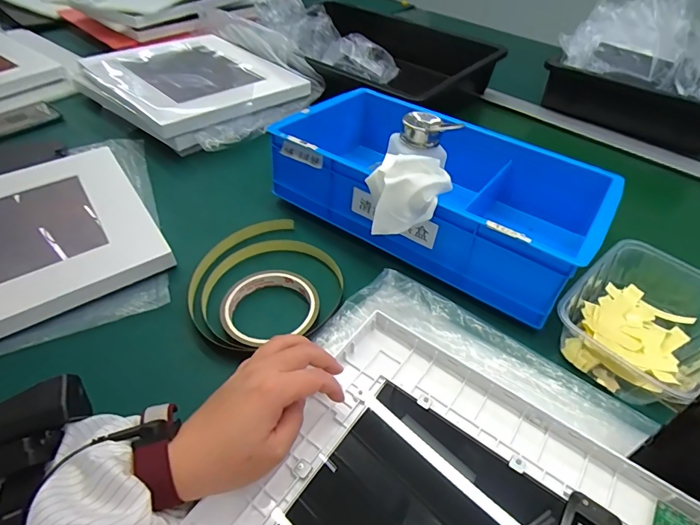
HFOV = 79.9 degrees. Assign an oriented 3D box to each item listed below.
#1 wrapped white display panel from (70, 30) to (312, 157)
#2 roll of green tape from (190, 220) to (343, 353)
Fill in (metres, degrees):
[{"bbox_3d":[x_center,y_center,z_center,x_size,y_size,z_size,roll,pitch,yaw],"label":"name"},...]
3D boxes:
[{"bbox_3d":[-0.262,-0.301,0.686,0.352,0.043,0.267,34,53,27],"label":"wrapped white display panel"},{"bbox_3d":[-0.082,0.021,0.418,0.145,0.026,0.149,2,46,-2],"label":"roll of green tape"}]

